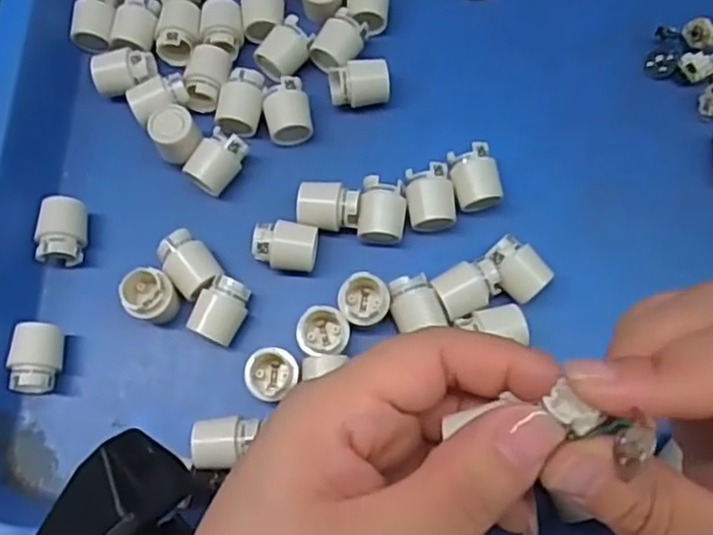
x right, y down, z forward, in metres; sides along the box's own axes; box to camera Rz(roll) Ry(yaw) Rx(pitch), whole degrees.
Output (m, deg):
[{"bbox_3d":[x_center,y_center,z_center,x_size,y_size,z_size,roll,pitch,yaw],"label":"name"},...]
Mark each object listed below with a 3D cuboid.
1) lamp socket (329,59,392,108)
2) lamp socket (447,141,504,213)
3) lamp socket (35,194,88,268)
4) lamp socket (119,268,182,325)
[{"bbox_3d":[0.002,-0.086,0.335,0.028,0.015,0.017,-9,71,-5],"label":"lamp socket"},{"bbox_3d":[0.053,-0.038,0.324,0.021,0.025,0.026,-9,71,-5],"label":"lamp socket"},{"bbox_3d":[-0.132,-0.017,0.321,0.019,0.017,0.030,3,71,0],"label":"lamp socket"},{"bbox_3d":[-0.087,0.013,0.306,0.022,0.024,0.018,1,71,-1],"label":"lamp socket"}]

